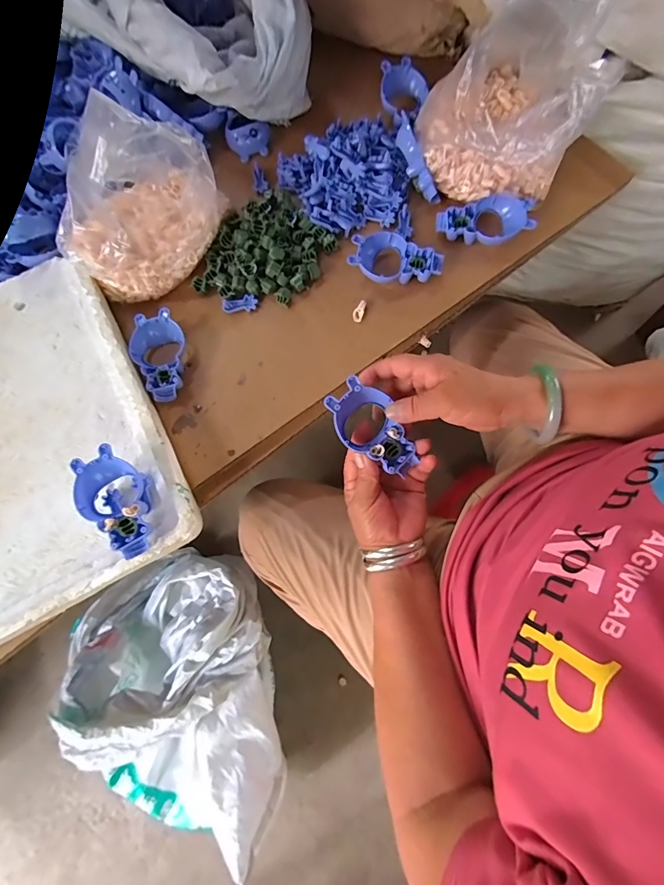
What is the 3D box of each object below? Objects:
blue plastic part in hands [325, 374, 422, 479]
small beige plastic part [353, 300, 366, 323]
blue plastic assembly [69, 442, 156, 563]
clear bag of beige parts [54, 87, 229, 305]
[{"bbox_3d":[0.038,-0.012,0.373,0.057,0.015,0.100,-46,103,-10],"label":"blue plastic part in hands"},{"bbox_3d":[0.032,-0.151,0.455,0.012,0.006,0.027,22,91,6],"label":"small beige plastic part"},{"bbox_3d":[-0.200,0.055,0.379,0.101,0.043,0.059,42,79,11],"label":"blue plastic assembly"},{"bbox_3d":[-0.205,-0.264,0.412,0.187,0.141,0.113,-44,79,-11],"label":"clear bag of beige parts"}]

